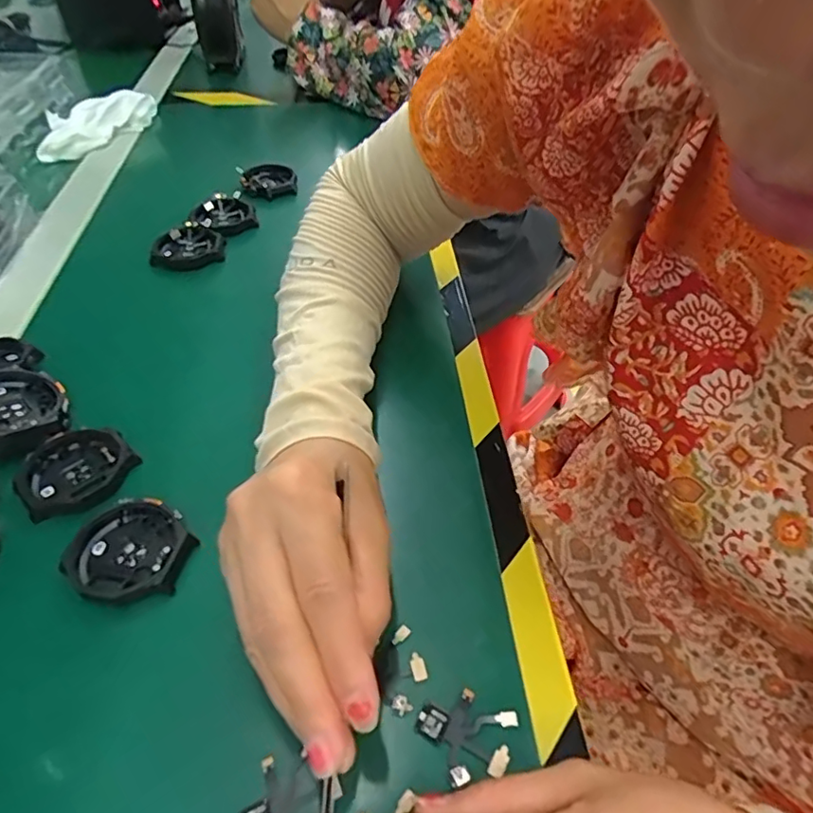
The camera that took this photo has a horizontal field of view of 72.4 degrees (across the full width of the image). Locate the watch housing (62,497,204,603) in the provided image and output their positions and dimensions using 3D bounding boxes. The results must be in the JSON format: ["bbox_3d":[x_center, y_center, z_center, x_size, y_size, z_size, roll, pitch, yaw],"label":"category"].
[{"bbox_3d":[-0.127,0.067,0.255,0.054,0.008,0.048,30,54,26],"label":"watch housing"}]

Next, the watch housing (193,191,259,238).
[{"bbox_3d":[-0.148,-0.155,0.457,0.048,0.018,0.046,-31,62,-29],"label":"watch housing"}]

